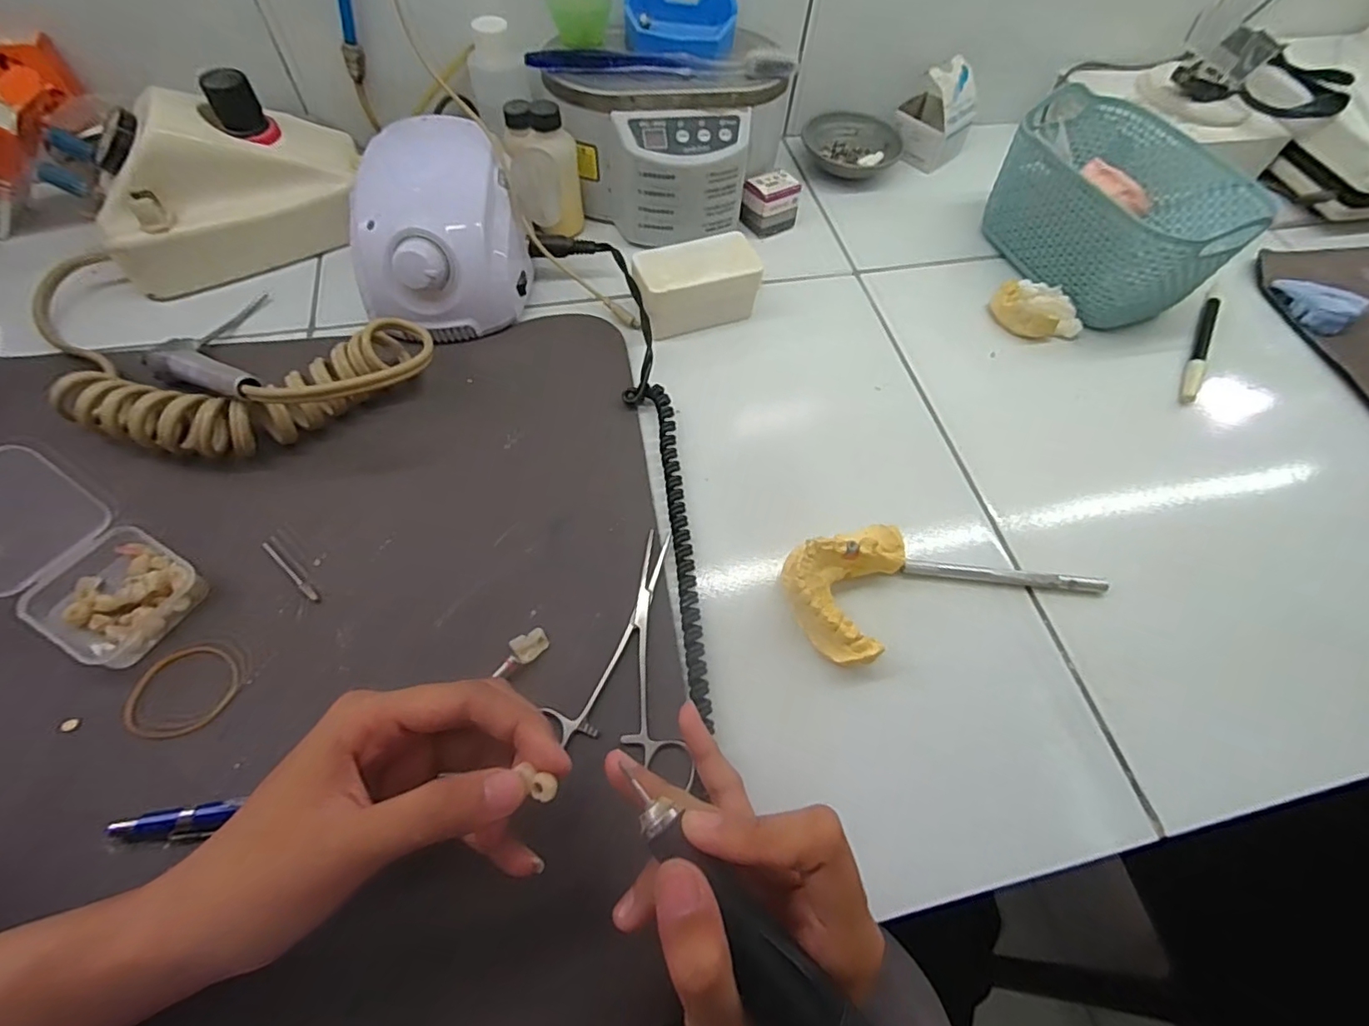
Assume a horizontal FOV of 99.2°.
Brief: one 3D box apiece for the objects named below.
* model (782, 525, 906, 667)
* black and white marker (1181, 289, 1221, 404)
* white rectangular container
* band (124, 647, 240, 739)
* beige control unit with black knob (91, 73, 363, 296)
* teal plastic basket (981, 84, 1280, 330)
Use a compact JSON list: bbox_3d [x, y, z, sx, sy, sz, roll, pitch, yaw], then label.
[{"bbox_3d":[0.081,0.038,0.309,0.056,0.030,0.074,22,61,9],"label":"model"},{"bbox_3d":[0.391,-0.132,0.436,0.011,0.007,0.144,31,63,14],"label":"black and white marker"},{"bbox_3d":[0.008,-0.158,0.406,0.082,0.039,0.046,-17,63,-13],"label":"white rectangular container"},{"bbox_3d":[-0.234,0.083,0.271,0.044,0.004,0.044,2,60,-3],"label":"band"},{"bbox_3d":[-0.309,-0.224,0.398,0.167,0.089,0.072,-30,66,-19],"label":"beige control unit with black knob"},{"bbox_3d":[0.322,-0.230,0.444,0.120,0.077,0.166,-20,63,-14],"label":"teal plastic basket"}]

